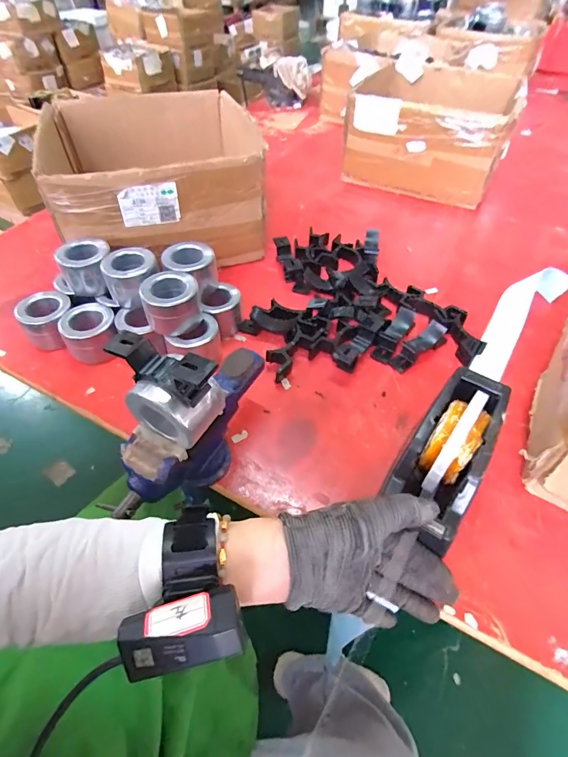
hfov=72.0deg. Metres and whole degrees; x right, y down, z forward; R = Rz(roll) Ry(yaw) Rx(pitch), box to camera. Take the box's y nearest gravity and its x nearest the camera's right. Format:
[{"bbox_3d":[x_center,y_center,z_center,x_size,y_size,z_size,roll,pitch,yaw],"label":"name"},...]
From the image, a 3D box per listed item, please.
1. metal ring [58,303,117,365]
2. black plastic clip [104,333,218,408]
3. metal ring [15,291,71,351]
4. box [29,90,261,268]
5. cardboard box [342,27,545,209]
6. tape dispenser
[{"bbox_3d":[-0.264,-0.061,0.537,0.069,0.052,0.071,-16,52,-13],"label":"metal ring"},{"bbox_3d":[-0.100,-0.011,0.317,0.101,0.038,0.023,22,53,17],"label":"black plastic clip"},{"bbox_3d":[-0.332,-0.080,0.554,0.069,0.056,0.069,0,50,0],"label":"metal ring"},{"bbox_3d":[-0.237,-0.386,0.735,0.346,0.184,0.443,-16,51,-13],"label":"box"},{"bbox_3d":[0.335,-0.580,0.911,0.332,0.169,0.343,20,52,16],"label":"cardboard box"},{"bbox_3d":[0.153,0.060,0.362,0.072,0.058,0.177,25,75,20],"label":"tape dispenser"}]

